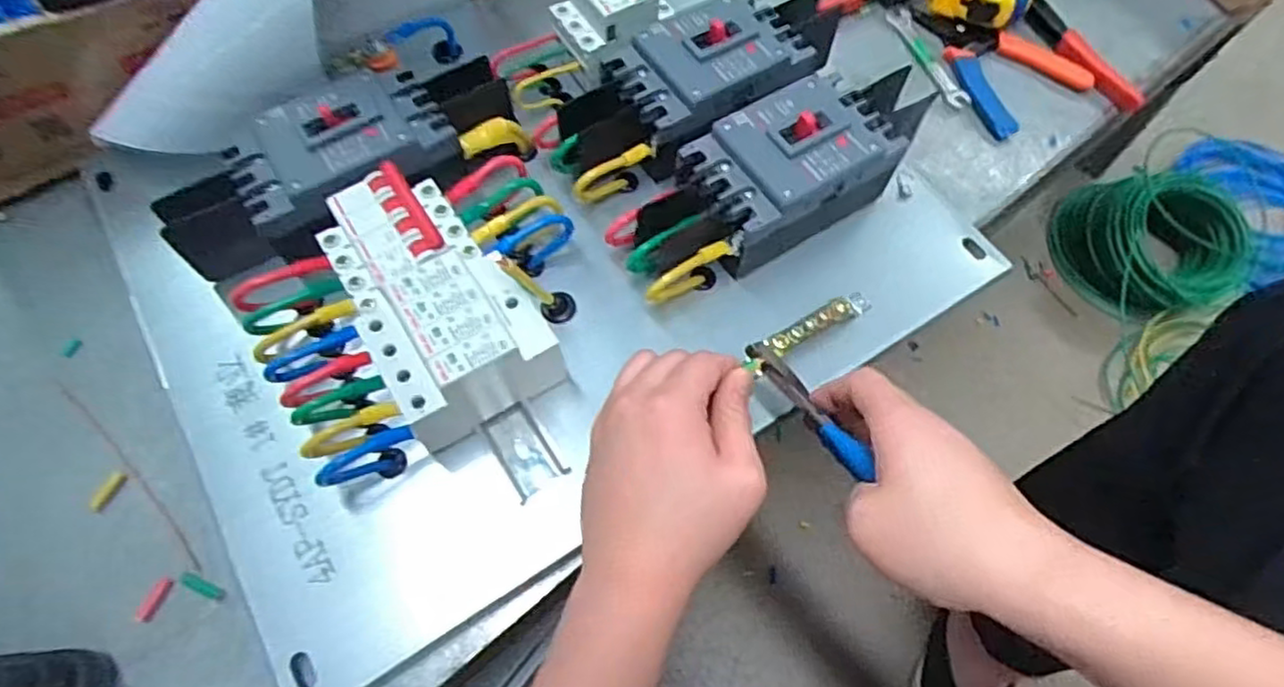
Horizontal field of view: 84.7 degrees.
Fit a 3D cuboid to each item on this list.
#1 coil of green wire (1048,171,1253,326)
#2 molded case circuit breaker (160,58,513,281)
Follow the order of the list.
[{"bbox_3d":[0.701,-0.147,0.950,0.204,0.126,0.204,1,62,-1],"label":"coil of green wire"},{"bbox_3d":[-0.190,-0.103,0.451,0.204,0.079,0.087,-31,67,-17],"label":"molded case circuit breaker"}]

